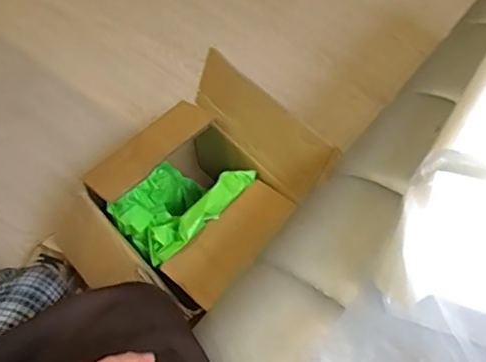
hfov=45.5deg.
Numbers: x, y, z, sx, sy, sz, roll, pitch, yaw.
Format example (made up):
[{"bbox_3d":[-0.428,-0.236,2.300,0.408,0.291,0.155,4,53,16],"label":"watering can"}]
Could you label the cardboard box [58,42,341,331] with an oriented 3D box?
[{"bbox_3d":[-0.083,0.043,0.896,0.331,0.270,0.265,-41,68,-20],"label":"cardboard box"}]

